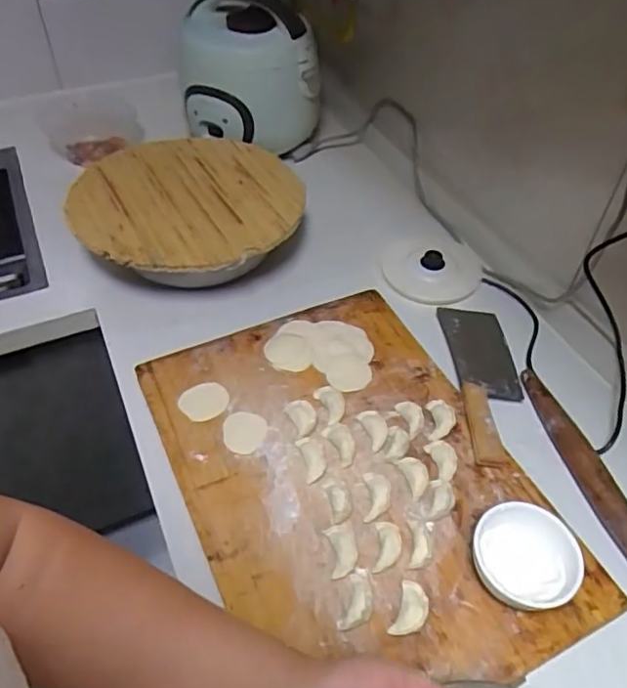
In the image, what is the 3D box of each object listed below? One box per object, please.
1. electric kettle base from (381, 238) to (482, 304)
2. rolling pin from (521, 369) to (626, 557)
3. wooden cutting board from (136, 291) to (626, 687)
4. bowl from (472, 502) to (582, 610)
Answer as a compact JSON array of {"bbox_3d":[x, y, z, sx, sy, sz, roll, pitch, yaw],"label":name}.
[{"bbox_3d":[0.182,-0.120,0.902,0.147,0.030,0.140,12,49,9],"label":"electric kettle base"},{"bbox_3d":[0.308,0.142,0.658,0.033,0.027,0.293,-8,49,-9],"label":"rolling pin"},{"bbox_3d":[0.037,0.137,0.654,0.345,0.032,0.482,-18,48,-18],"label":"wooden cutting board"},{"bbox_3d":[0.199,0.207,0.556,0.091,0.055,0.091,1,48,-1],"label":"bowl"}]

